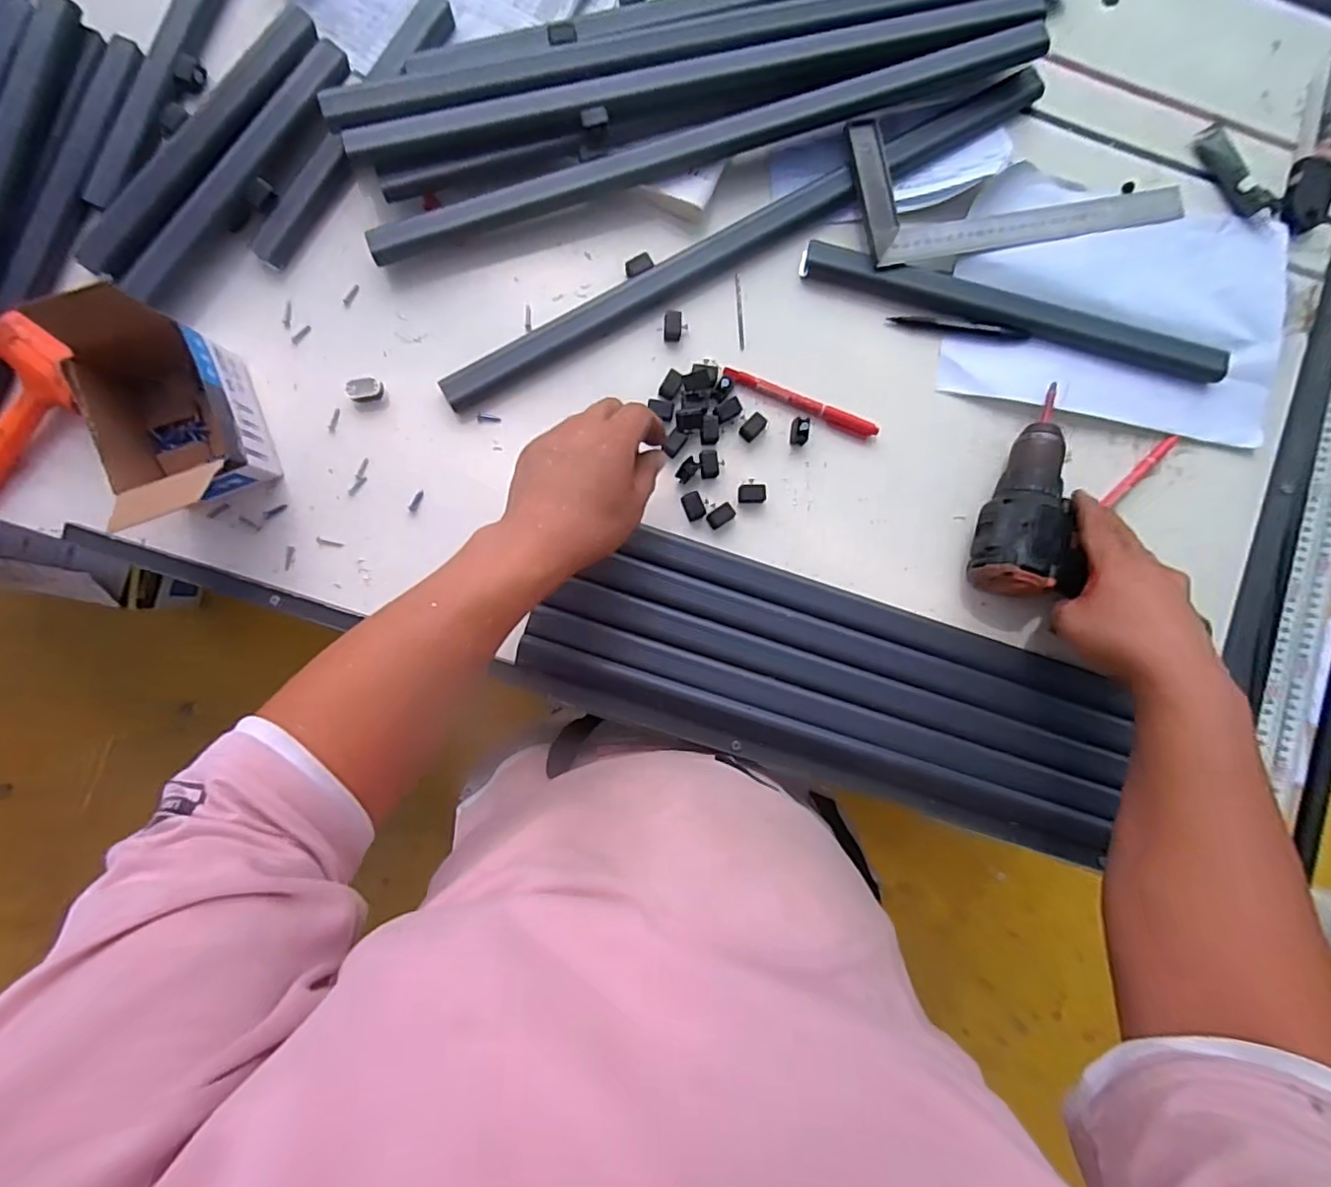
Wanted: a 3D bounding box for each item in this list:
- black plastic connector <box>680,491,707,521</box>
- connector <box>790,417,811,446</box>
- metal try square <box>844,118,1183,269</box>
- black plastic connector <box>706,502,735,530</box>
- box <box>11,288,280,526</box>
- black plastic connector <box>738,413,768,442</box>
[{"bbox_3d":[0.023,-0.073,0.506,0.017,0.004,0.023,-22,90,-3],"label":"black plastic connector"},{"bbox_3d":[0.114,-0.137,0.511,0.015,0.010,0.021,0,89,-3],"label":"connector"},{"bbox_3d":[0.308,-0.364,0.520,0.300,0.019,0.116,-13,90,-3],"label":"metal try square"},{"bbox_3d":[0.047,-0.065,0.507,0.024,0.005,0.015,-35,91,-3],"label":"black plastic connector"},{"bbox_3d":[-0.370,-0.134,0.451,0.093,0.076,0.166,-19,90,-3],"label":"box"},{"bbox_3d":[0.074,-0.141,0.509,0.015,0.005,0.023,43,87,-2],"label":"black plastic connector"}]

